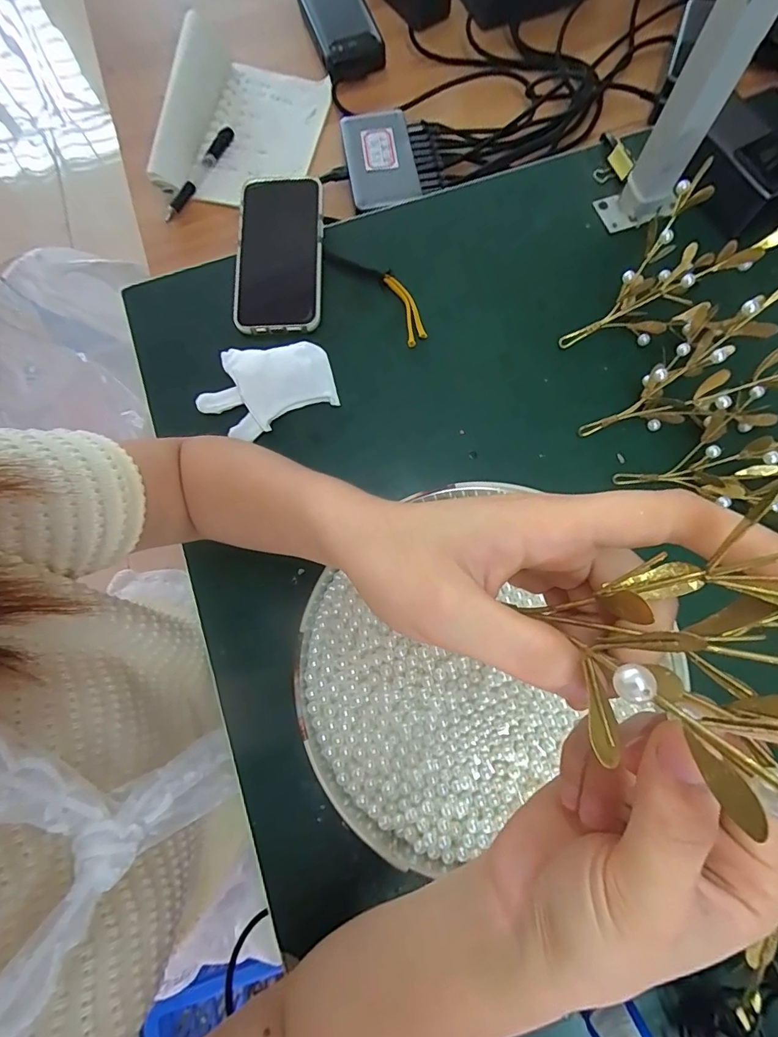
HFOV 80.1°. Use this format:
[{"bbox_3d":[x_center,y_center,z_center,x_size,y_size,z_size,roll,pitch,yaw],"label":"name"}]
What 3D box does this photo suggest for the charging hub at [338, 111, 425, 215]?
[{"bbox_3d":[-0.009,-0.392,0.503,0.074,0.020,0.134,-9,76,-4],"label":"charging hub"}]

